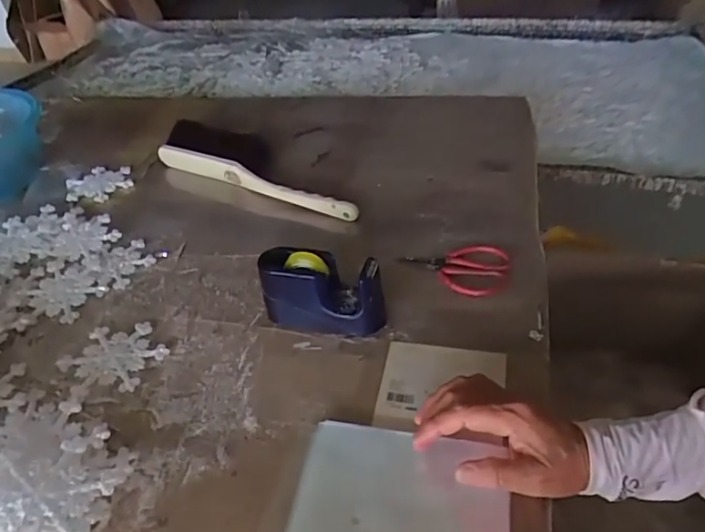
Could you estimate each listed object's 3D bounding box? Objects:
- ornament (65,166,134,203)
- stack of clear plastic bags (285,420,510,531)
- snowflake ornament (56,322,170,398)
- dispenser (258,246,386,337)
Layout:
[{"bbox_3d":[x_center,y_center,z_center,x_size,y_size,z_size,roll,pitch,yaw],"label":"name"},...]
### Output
[{"bbox_3d":[-0.412,-0.136,0.886,0.111,0.008,0.100,7,41,17],"label":"ornament"},{"bbox_3d":[0.035,0.197,0.428,0.164,0.016,0.147,2,40,12],"label":"stack of clear plastic bags"},{"bbox_3d":[-0.250,0.097,0.571,0.096,0.015,0.102,-5,39,4],"label":"snowflake ornament"},{"bbox_3d":[-0.032,0.027,0.580,0.130,0.076,0.057,6,41,16],"label":"dispenser"}]

